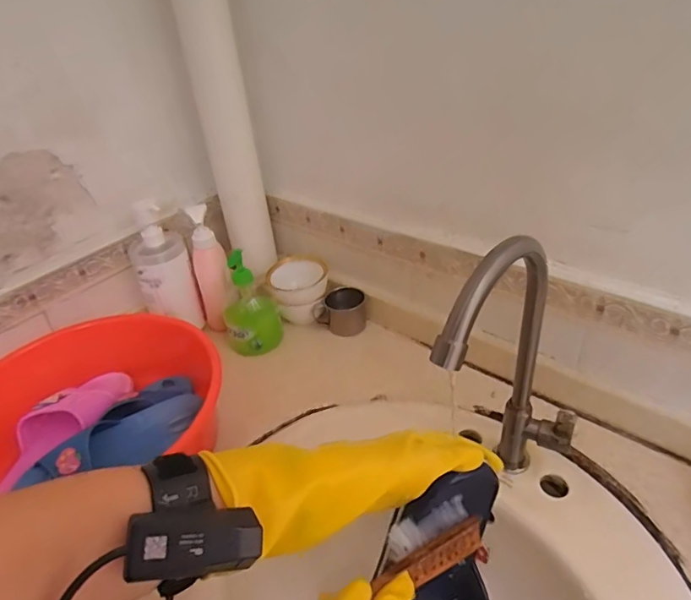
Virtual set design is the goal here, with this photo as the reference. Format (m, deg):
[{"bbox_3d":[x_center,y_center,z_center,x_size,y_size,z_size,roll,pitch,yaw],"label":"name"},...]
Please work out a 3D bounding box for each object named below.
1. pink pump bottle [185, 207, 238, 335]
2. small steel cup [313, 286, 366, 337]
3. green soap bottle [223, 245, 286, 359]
[{"bbox_3d":[-0.211,-0.047,0.789,0.055,0.195,0.058,-18,37,-15],"label":"pink pump bottle"},{"bbox_3d":[-0.006,0.018,0.812,0.073,0.055,0.055,10,39,21],"label":"small steel cup"},{"bbox_3d":[-0.152,0.003,0.788,0.083,0.163,0.096,-14,36,-11],"label":"green soap bottle"}]

